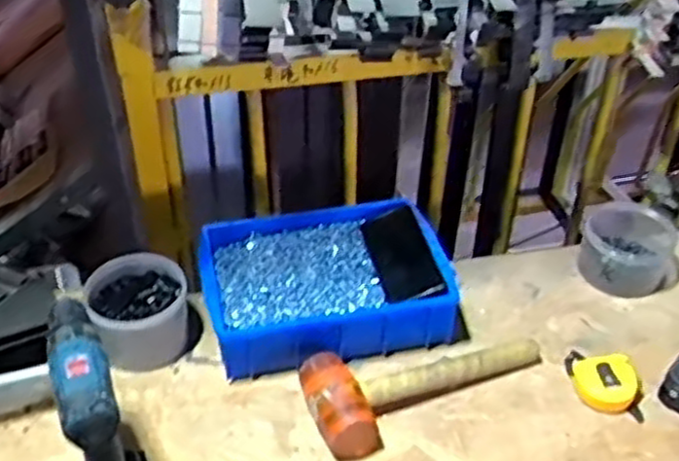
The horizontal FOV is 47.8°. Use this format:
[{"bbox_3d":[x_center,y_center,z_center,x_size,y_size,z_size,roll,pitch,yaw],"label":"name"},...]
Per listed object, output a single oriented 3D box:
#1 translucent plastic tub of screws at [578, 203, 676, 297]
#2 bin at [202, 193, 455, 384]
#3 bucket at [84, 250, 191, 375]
[{"bbox_3d":[0.388,0.024,1.025,0.119,0.072,0.111,12,41,12],"label":"translucent plastic tub of screws"},{"bbox_3d":[-0.021,0.059,0.966,0.294,0.087,0.211,-7,41,-11],"label":"bin"},{"bbox_3d":[-0.239,0.102,0.921,0.118,0.081,0.126,1,40,-1],"label":"bucket"}]

